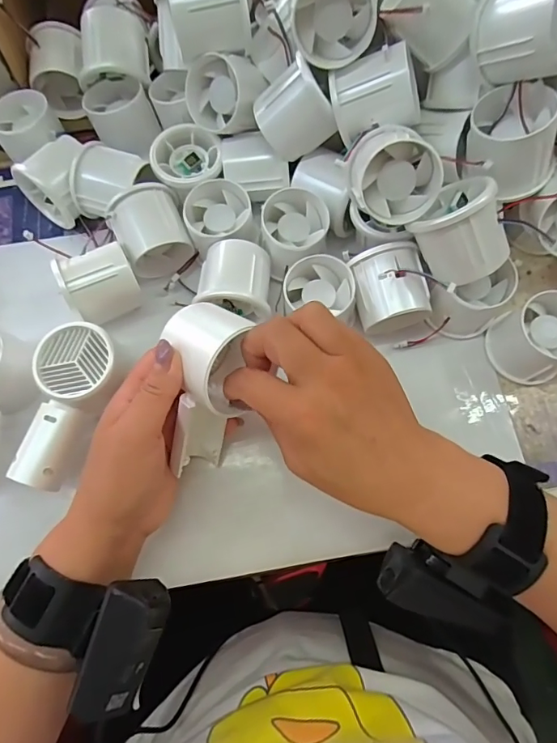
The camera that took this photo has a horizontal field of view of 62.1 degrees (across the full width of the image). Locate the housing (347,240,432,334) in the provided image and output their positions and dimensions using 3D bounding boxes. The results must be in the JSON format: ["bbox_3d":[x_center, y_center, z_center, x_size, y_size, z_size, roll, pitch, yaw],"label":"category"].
[{"bbox_3d":[0.082,-0.055,0.342,0.048,0.051,0.058,-15,74,-2],"label":"housing"}]

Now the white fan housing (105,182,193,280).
[{"bbox_3d":[-0.099,-0.112,0.367,0.053,0.046,0.053,-22,74,-4],"label":"white fan housing"}]

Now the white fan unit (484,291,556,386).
[{"bbox_3d":[0.187,-0.024,0.334,0.049,0.050,0.055,-27,75,-6],"label":"white fan unit"}]

